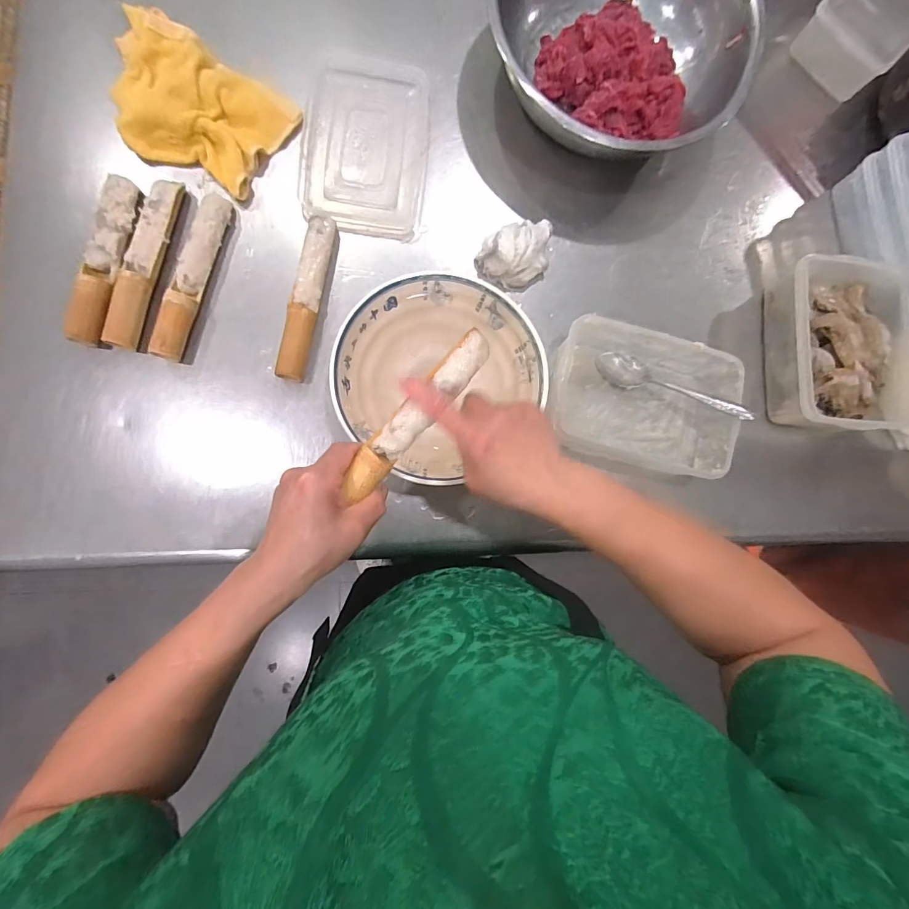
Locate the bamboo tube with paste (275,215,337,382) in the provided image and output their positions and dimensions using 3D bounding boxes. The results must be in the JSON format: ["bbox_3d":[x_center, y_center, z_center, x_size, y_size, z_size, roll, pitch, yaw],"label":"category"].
[{"bbox_3d":[-0.172,-0.183,0.501,0.030,0.036,0.196,11,84,-6],"label":"bamboo tube with paste"}]

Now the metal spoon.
[{"bbox_3d":[0.260,-0.083,0.512,0.179,0.019,0.040,26,85,20],"label":"metal spoon"}]

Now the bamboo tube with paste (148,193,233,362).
[{"bbox_3d":[-0.298,-0.202,0.485,0.029,0.036,0.197,15,83,-5],"label":"bamboo tube with paste"}]

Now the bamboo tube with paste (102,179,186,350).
[{"bbox_3d":[-0.349,-0.216,0.480,0.034,0.028,0.199,13,84,-5],"label":"bamboo tube with paste"}]

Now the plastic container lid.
[{"bbox_3d":[-0.110,-0.395,0.536,0.148,0.010,0.223,7,84,-6],"label":"plastic container lid"}]

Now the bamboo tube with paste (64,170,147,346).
[{"bbox_3d":[-0.386,-0.216,0.474,0.035,0.035,0.193,10,84,-6],"label":"bamboo tube with paste"}]

